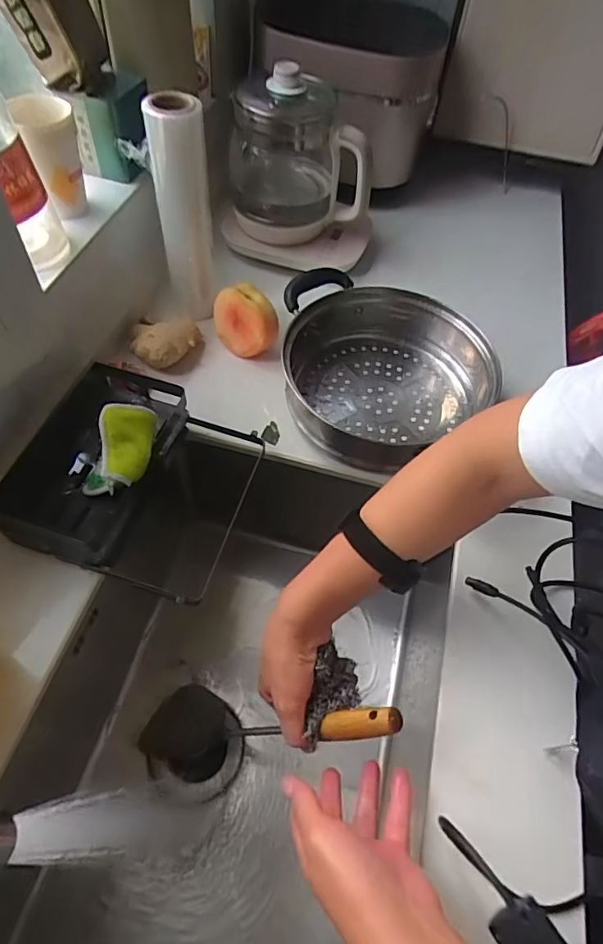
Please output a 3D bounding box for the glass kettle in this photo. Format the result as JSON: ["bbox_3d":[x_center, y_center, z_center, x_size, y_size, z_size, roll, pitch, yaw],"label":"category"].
[{"bbox_3d":[0.003,-0.456,0.748,0.184,0.203,0.169,7,56,0],"label":"glass kettle"}]

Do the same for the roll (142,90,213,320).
[{"bbox_3d":[-0.138,-0.298,0.623,0.058,0.254,0.045,-6,57,-9],"label":"roll"}]

